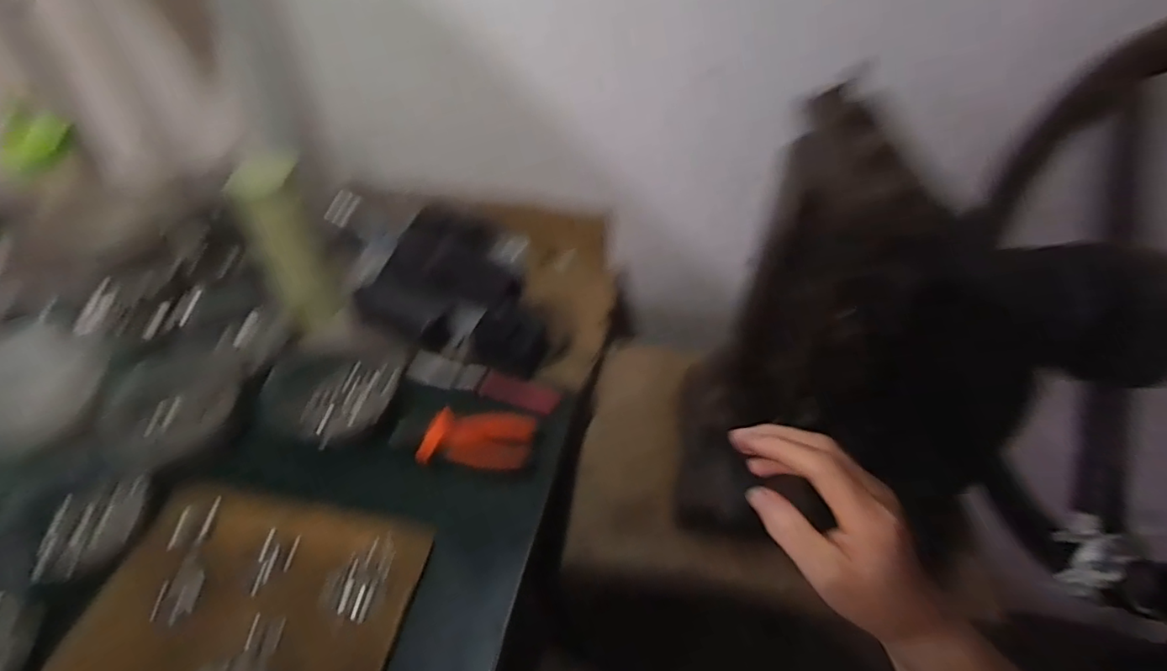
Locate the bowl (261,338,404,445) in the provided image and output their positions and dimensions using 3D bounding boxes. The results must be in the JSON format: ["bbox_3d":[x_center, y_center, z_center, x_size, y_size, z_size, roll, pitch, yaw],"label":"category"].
[{"bbox_3d":[-0.274,0.052,0.646,0.121,0.032,0.141,14,42,14],"label":"bowl"}]

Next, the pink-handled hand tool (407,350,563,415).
[{"bbox_3d":[-0.117,0.054,0.676,0.180,0.023,0.032,12,42,12],"label":"pink-handled hand tool"}]

